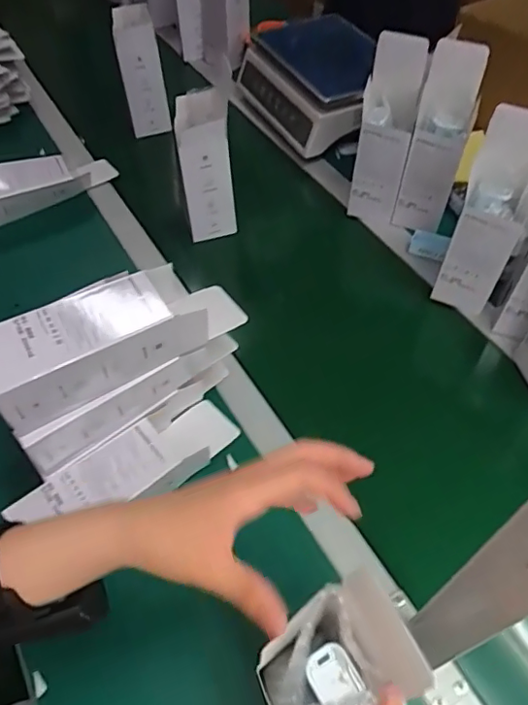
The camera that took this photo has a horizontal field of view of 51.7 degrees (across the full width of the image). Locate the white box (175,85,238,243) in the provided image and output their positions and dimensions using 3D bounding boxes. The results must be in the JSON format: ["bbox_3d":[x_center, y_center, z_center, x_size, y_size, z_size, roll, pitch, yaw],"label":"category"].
[{"bbox_3d":[-0.083,-0.266,0.793,0.070,0.195,0.089,-5,54,-3],"label":"white box"}]

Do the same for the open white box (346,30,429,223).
[{"bbox_3d":[0.175,-0.314,0.788,0.069,0.240,0.080,12,55,10],"label":"open white box"}]

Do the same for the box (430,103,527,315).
[{"bbox_3d":[0.283,-0.165,0.675,0.080,0.242,0.077,19,57,15],"label":"box"}]

